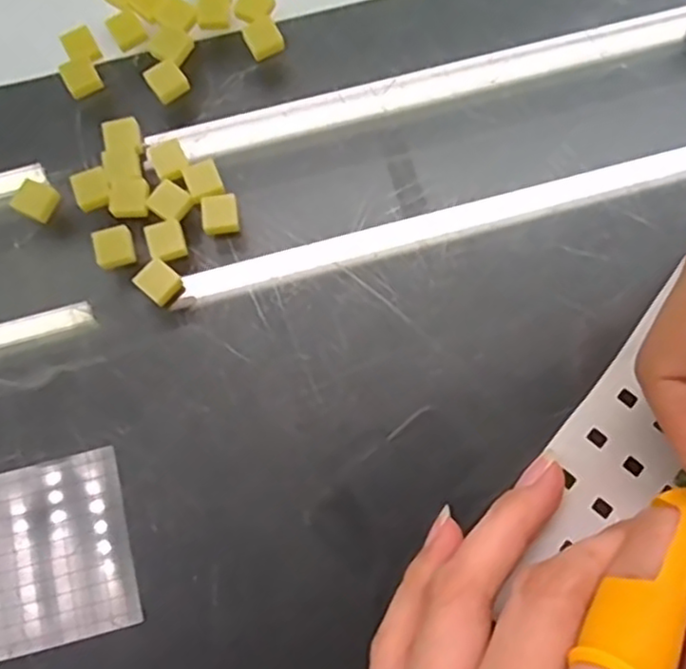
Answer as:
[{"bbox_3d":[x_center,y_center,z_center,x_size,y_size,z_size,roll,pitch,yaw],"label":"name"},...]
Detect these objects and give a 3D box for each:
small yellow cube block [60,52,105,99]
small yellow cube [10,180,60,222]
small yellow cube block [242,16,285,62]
[{"bbox_3d":[-0.084,-0.083,0.222,0.011,0.005,0.013,-29,76,-6],"label":"small yellow cube block"},{"bbox_3d":[-0.094,-0.041,0.210,0.012,0.006,0.011,24,77,8],"label":"small yellow cube"},{"bbox_3d":[-0.026,-0.096,0.224,0.011,0.004,0.012,-30,76,-6],"label":"small yellow cube block"}]

